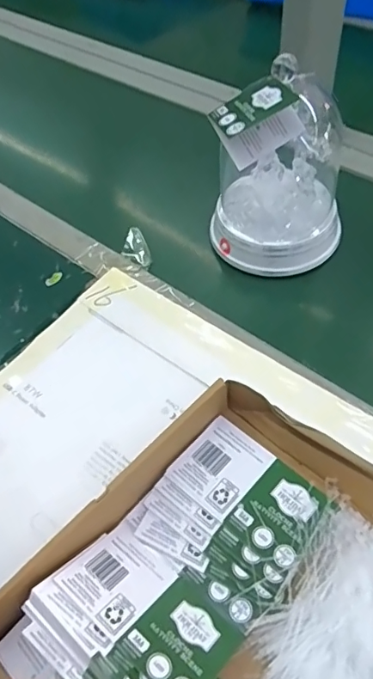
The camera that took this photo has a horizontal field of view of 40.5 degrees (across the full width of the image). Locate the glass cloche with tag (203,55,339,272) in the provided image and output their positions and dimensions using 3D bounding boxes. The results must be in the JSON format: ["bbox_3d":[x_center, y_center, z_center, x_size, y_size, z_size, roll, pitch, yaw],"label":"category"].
[{"bbox_3d":[0.102,-0.178,0.537,0.138,0.202,0.134,9,56,13],"label":"glass cloche with tag"}]

